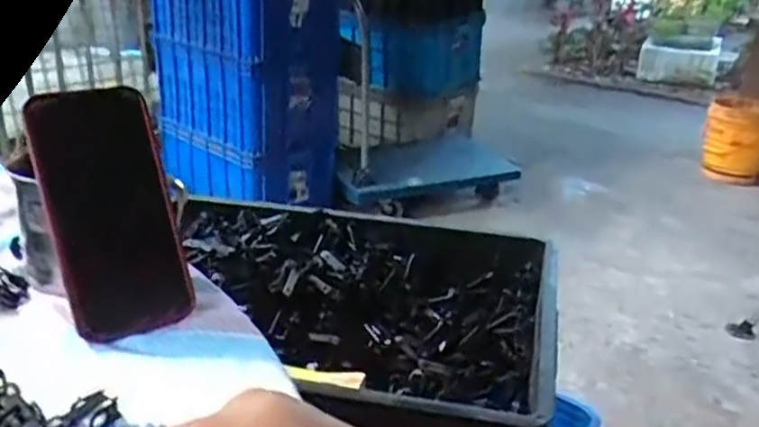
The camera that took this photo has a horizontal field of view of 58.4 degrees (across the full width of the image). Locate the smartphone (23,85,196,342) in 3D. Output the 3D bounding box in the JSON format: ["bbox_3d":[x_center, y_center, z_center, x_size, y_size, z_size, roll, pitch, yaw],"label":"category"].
[{"bbox_3d":[-0.171,-0.002,0.437,0.074,0.157,0.015,-14,1,-34],"label":"smartphone"}]

